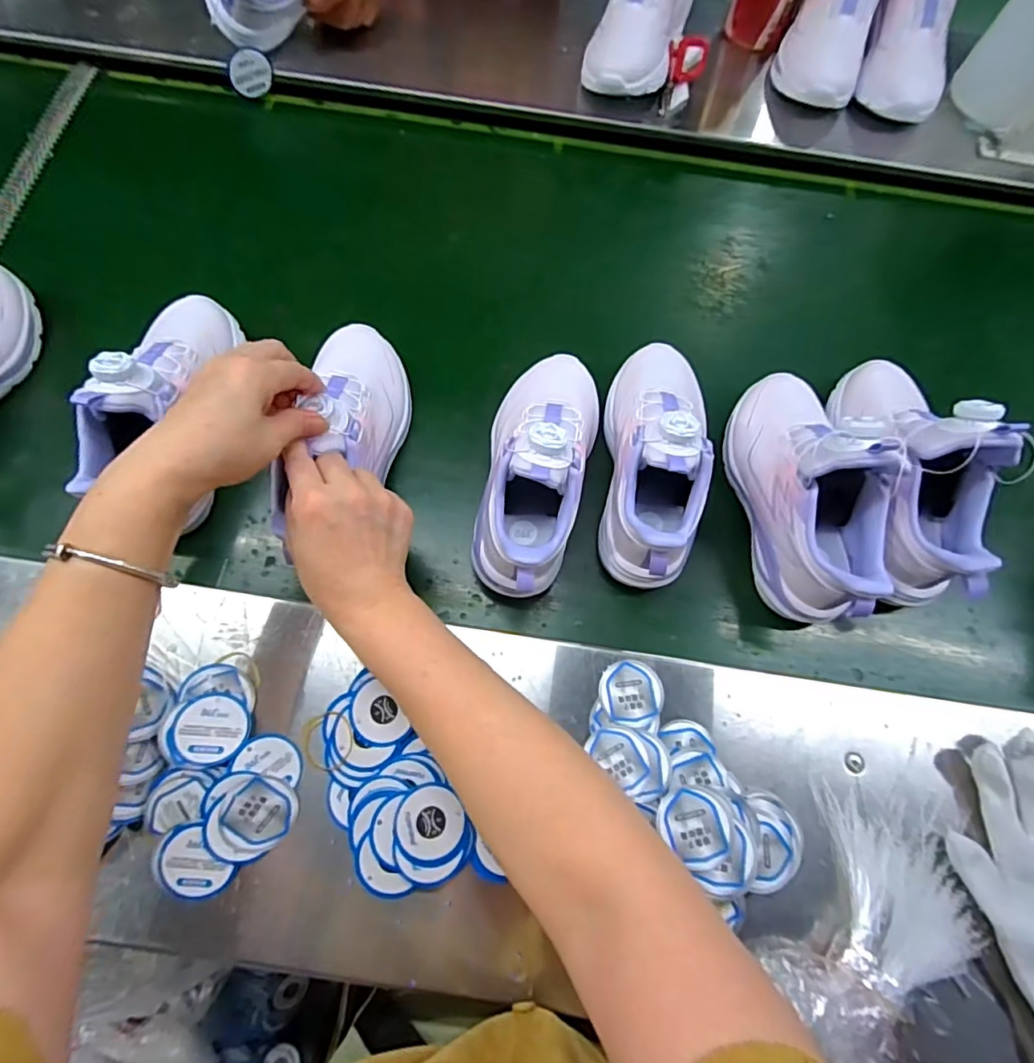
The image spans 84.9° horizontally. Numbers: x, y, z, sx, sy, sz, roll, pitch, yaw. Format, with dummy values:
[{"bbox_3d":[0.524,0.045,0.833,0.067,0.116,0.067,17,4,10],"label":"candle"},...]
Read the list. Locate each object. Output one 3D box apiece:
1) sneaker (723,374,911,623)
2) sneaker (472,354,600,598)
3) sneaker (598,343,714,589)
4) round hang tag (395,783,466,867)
[{"bbox_3d":[0.236,-0.038,0.456,0.081,0.139,0.216,-6,71,-4],"label":"sneaker"},{"bbox_3d":[0.018,-0.056,0.459,0.088,0.106,0.213,12,71,2],"label":"sneaker"},{"bbox_3d":[0.115,-0.067,0.473,0.070,0.119,0.218,6,71,0],"label":"sneaker"},{"bbox_3d":[-0.059,0.195,0.377,0.044,0.004,0.048,4,69,-11],"label":"round hang tag"}]

